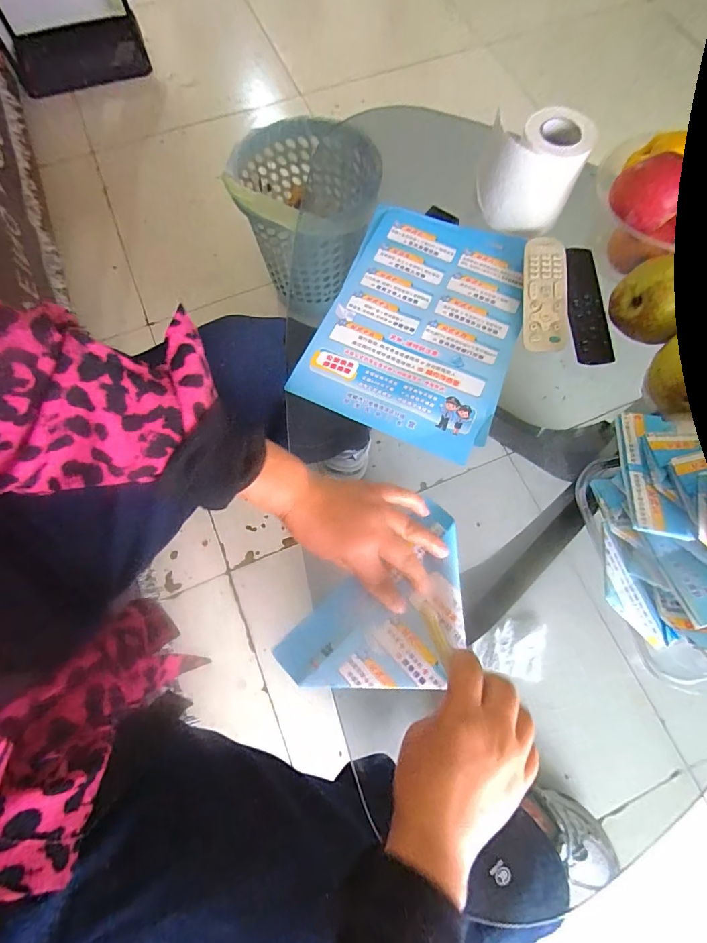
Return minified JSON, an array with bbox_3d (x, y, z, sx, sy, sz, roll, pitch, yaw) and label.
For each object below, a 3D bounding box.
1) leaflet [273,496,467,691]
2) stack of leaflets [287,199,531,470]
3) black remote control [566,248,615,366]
[{"bbox_3d":[0.042,0.135,0.383,0.197,0.017,0.115,-41,78,-11],"label":"leaflet"},{"bbox_3d":[0.081,-0.173,0.479,0.209,0.016,0.289,22,75,6],"label":"stack of leaflets"},{"bbox_3d":[0.256,-0.182,0.464,0.037,0.022,0.134,-2,74,-1],"label":"black remote control"}]

